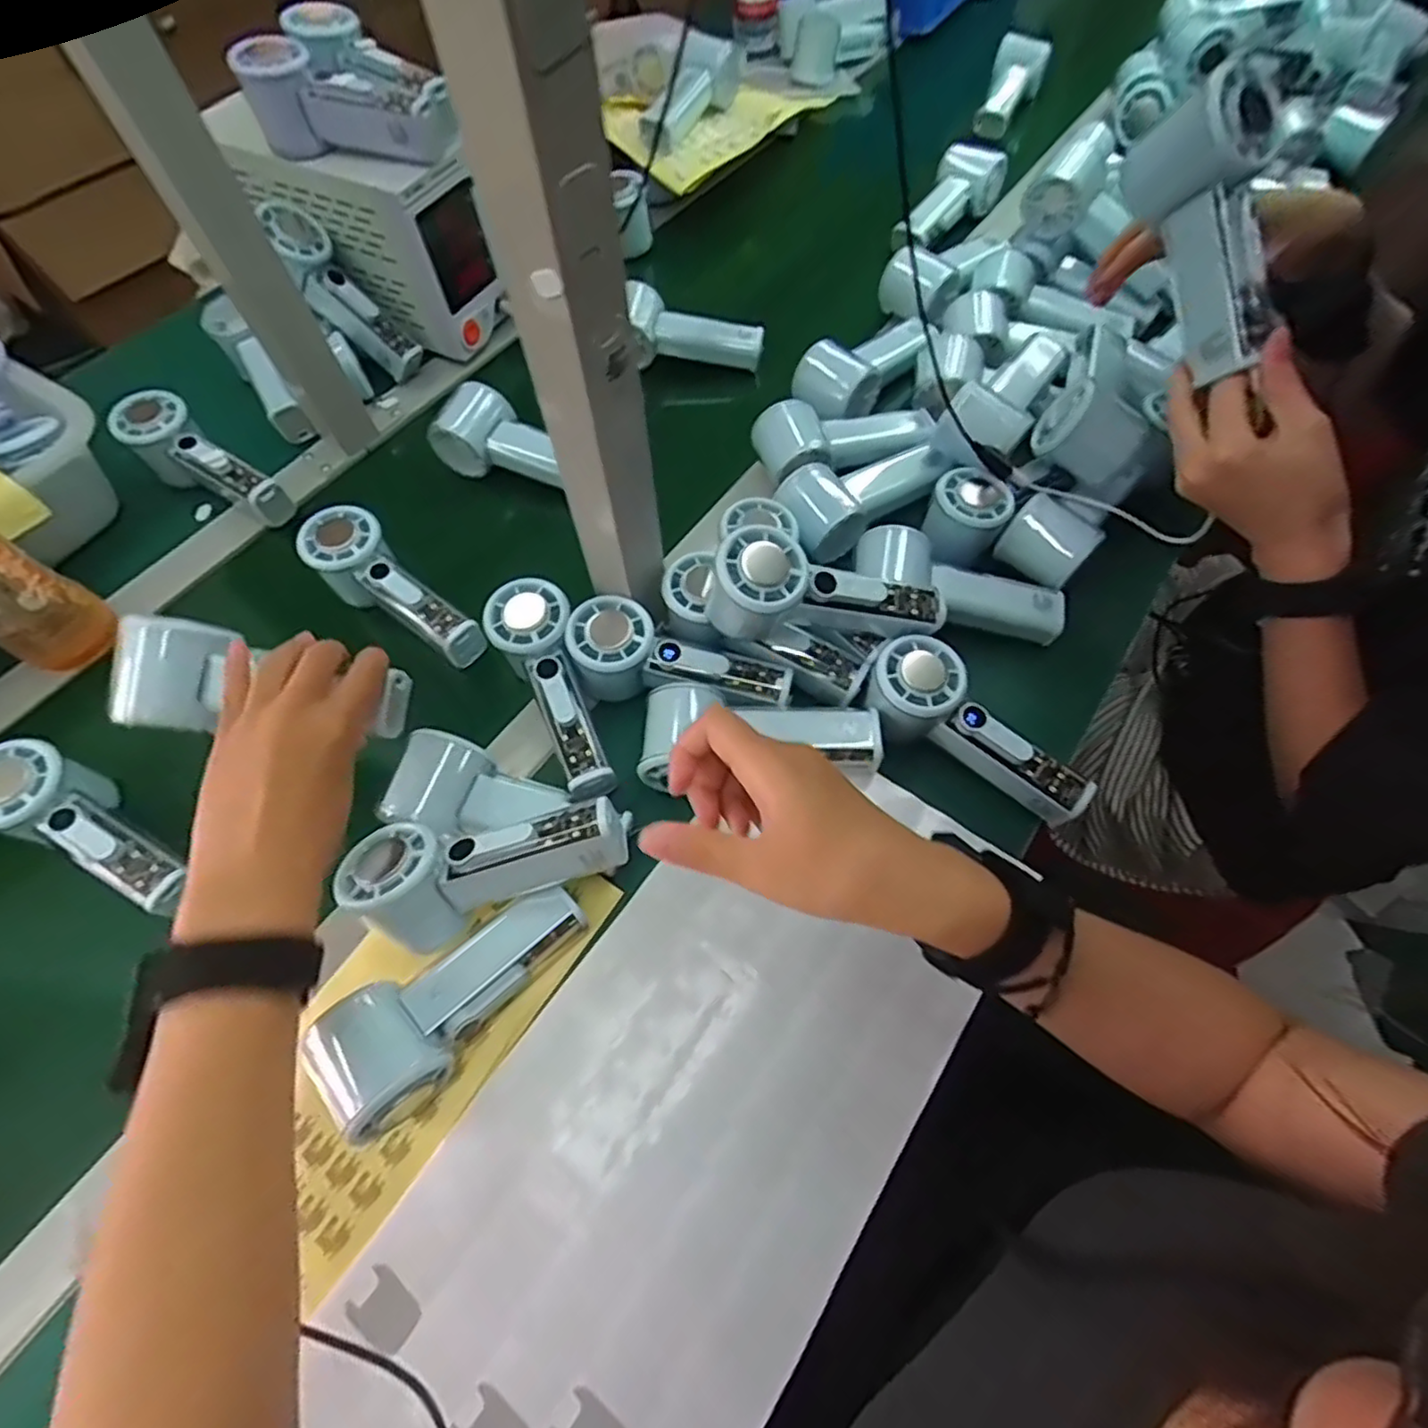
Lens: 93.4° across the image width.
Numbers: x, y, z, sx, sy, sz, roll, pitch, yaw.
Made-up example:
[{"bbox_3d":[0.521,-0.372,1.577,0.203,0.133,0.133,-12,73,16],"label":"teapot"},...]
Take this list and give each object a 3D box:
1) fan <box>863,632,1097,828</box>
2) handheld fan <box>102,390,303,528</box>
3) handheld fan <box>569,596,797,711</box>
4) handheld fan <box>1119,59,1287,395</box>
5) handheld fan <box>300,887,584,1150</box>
[{"bbox_3d":[0.169,0.013,0.442,0.156,0.049,0.061,40,71,5],"label":"fan"},{"bbox_3d":[-0.426,-0.210,0.573,0.160,0.049,0.052,33,68,1],"label":"handheld fan"},{"bbox_3d":[-0.022,-0.038,0.464,0.148,0.051,0.054,6,63,6],"label":"handheld fan"},{"bbox_3d":[0.294,-0.284,0.407,0.043,0.076,0.146,-23,104,-9],"label":"handheld fan"},{"bbox_3d":[-0.146,0.160,0.383,0.152,0.053,0.066,-36,66,-29],"label":"handheld fan"}]

